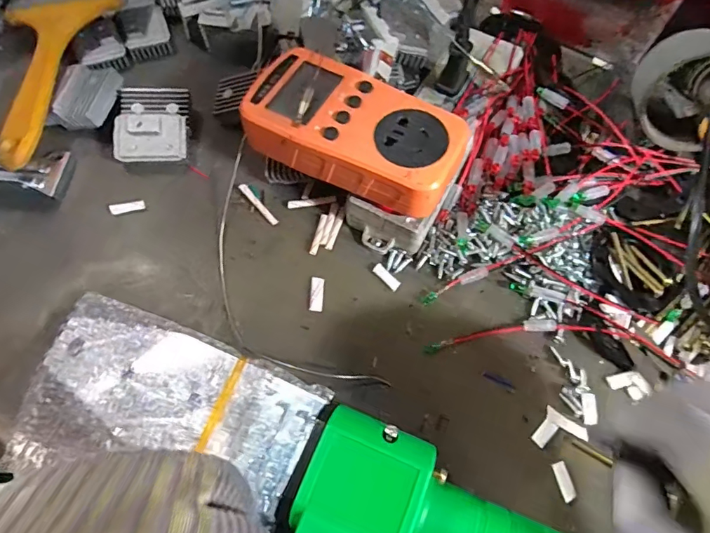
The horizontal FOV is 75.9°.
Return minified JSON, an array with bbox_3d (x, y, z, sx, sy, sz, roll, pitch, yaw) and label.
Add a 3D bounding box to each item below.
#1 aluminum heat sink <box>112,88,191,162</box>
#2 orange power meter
[{"bbox_3d":[-0.140,-0.099,0.320,0.047,0.021,0.060,-1,67,-2],"label":"aluminum heat sink"},{"bbox_3d":[-0.001,-0.080,0.269,0.126,0.028,0.070,25,68,8],"label":"orange power meter"}]

